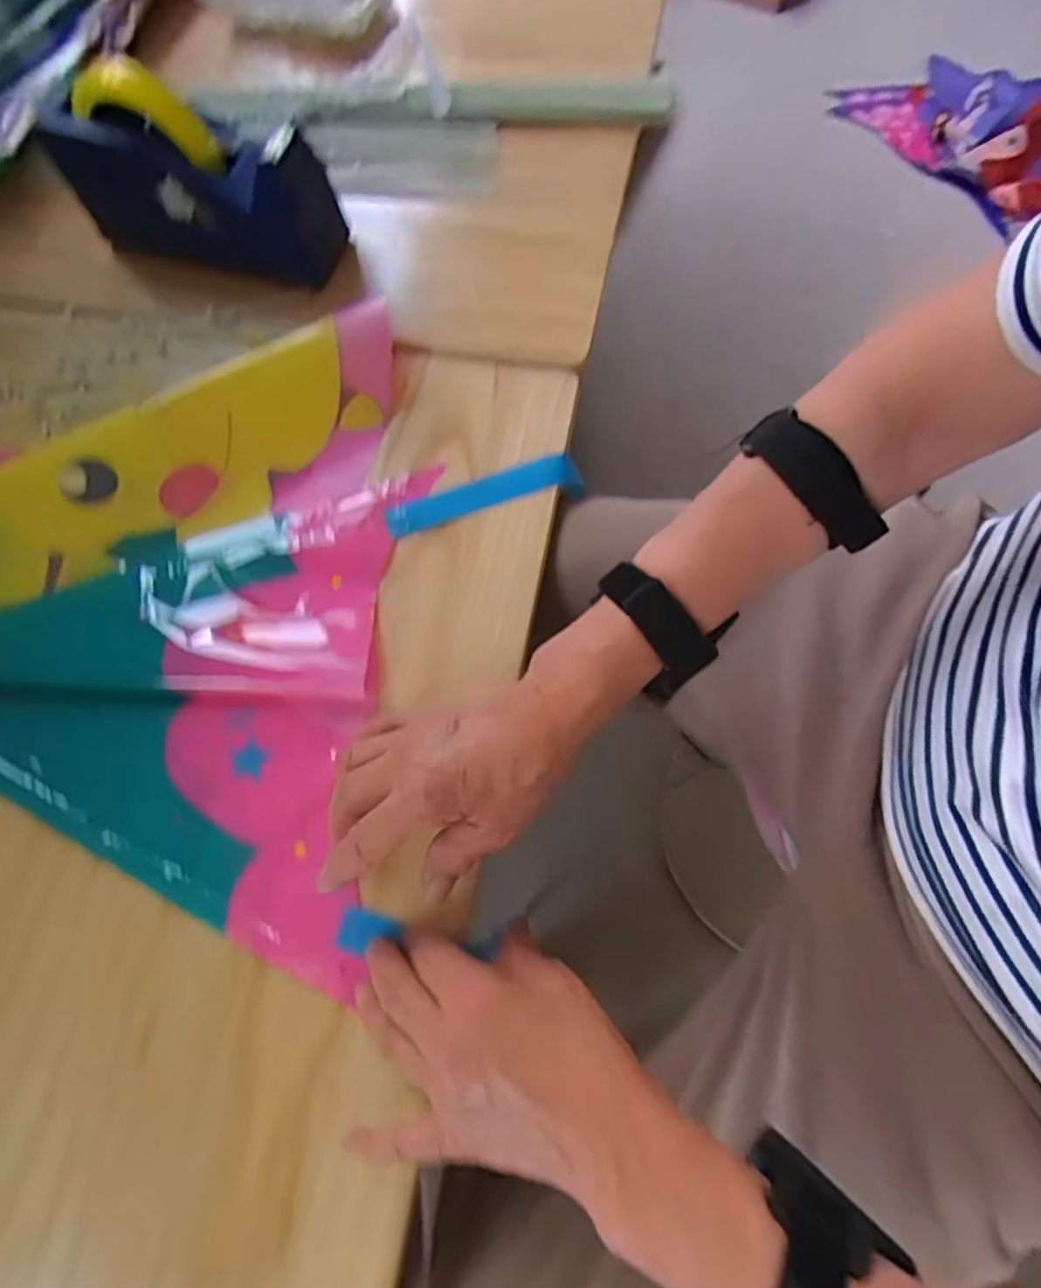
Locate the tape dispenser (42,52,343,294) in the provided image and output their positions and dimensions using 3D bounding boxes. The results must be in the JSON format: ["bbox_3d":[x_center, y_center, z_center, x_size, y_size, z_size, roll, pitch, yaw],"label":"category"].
[{"bbox_3d":[-0.251,-0.351,0.506,0.205,0.119,0.061,12,73,6],"label":"tape dispenser"}]

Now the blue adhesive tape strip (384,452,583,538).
[{"bbox_3d":[-0.026,-0.107,0.484,0.141,0.015,0.028,-16,76,-2],"label":"blue adhesive tape strip"}]

